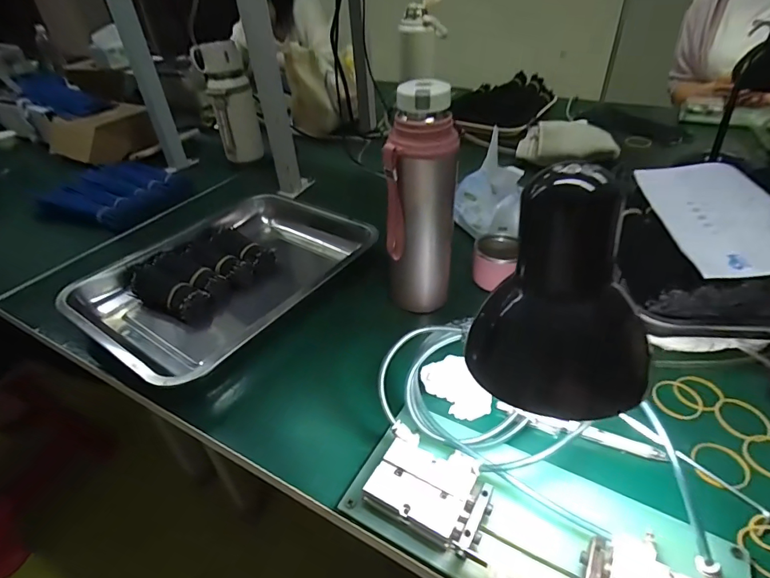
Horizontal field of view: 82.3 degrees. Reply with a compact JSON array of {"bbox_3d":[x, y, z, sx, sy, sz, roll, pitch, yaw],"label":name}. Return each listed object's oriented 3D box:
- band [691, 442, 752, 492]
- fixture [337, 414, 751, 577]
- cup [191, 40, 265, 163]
[{"bbox_3d":[0.287,0.152,0.377,0.049,0.004,0.042,-31,45,-28],"label":"band"},{"bbox_3d":[0.111,0.180,0.331,0.265,0.033,0.113,17,44,25],"label":"fixture"},{"bbox_3d":[-0.318,-0.382,0.919,0.092,0.226,0.076,-15,40,-12],"label":"cup"}]

